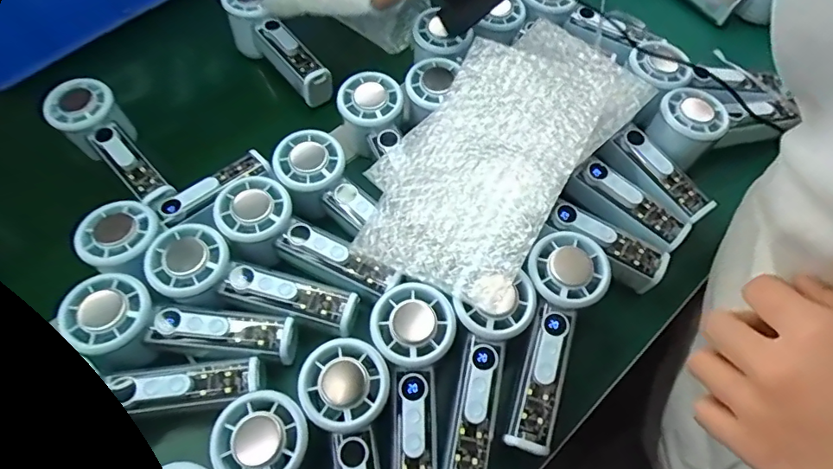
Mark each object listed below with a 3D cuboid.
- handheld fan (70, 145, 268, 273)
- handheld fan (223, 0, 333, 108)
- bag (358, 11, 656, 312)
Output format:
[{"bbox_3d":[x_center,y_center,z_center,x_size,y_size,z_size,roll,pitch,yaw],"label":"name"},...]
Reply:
[{"bbox_3d":[-0.191,-0.021,0.401,0.062,0.028,0.150,42,57,20],"label":"handheld fan"},{"bbox_3d":[-0.139,-0.196,0.516,0.055,0.056,0.154,-37,75,-18],"label":"handheld fan"},{"bbox_3d":[0.062,-0.071,0.394,0.142,0.040,0.249,35,67,17],"label":"bag"}]

